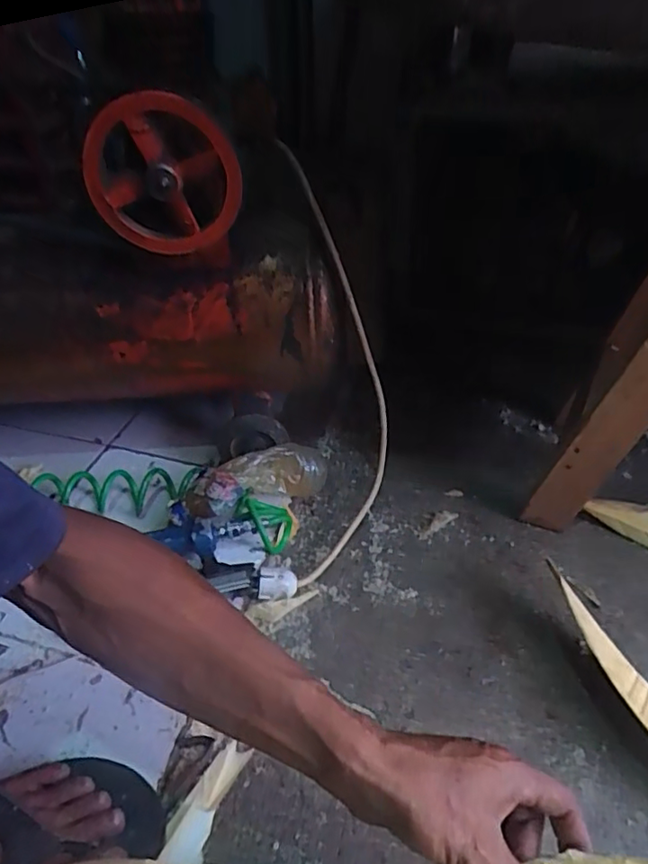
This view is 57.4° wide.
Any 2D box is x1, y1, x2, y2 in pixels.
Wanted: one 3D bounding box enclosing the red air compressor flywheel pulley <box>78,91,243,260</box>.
[{"bbox_3d":[-0.157,-0.249,0.581,0.149,0.143,0.032,-3,40,-1],"label":"red air compressor flywheel pulley"}]

